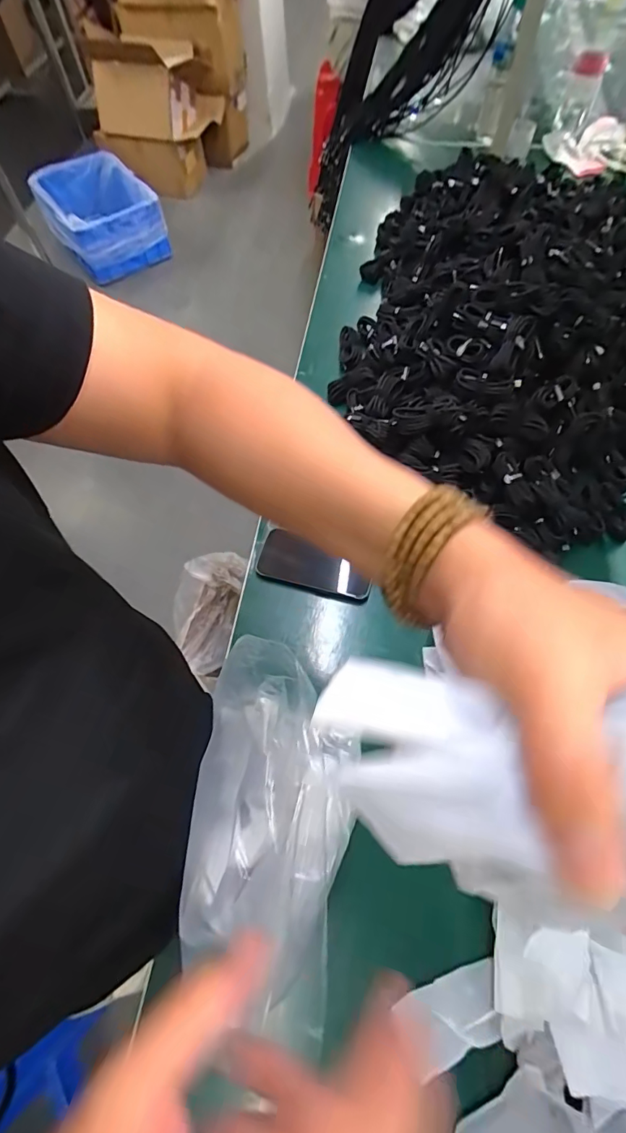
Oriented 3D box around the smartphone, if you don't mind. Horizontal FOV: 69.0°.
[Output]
[{"bbox_3d":[0.003,-0.002,0.601,0.149,0.014,0.074,18,65,12],"label":"smartphone"}]

